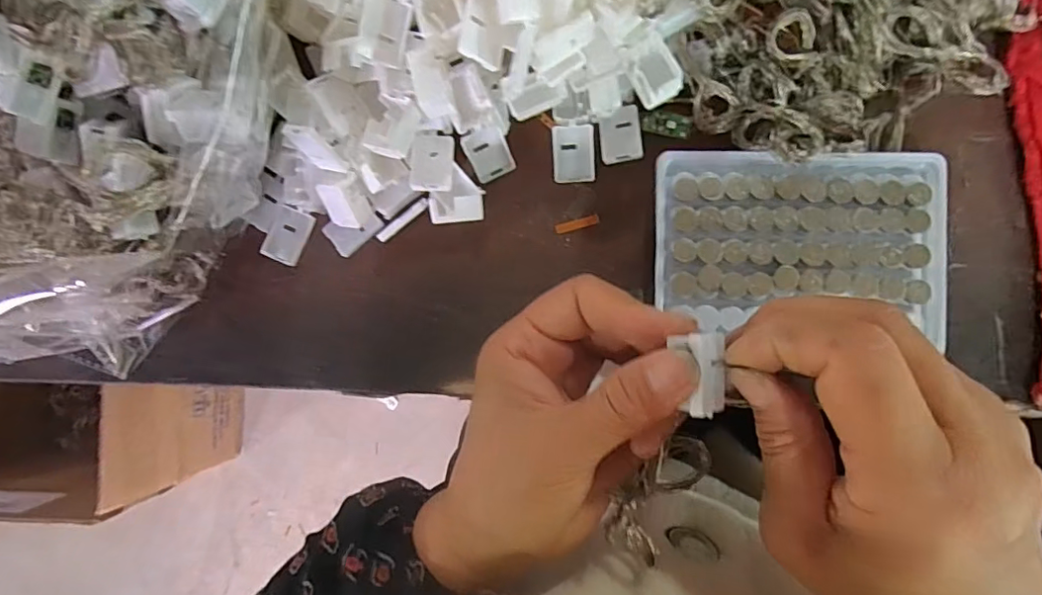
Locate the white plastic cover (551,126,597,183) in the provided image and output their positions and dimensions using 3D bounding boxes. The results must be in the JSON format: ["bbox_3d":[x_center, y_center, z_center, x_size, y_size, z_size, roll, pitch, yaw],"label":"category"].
[{"bbox_3d":[0.026,-0.071,0.273,0.021,0.004,0.027,-1,91,5],"label":"white plastic cover"}]

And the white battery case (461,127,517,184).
[{"bbox_3d":[-0.016,-0.071,0.273,0.020,0.028,0.006,-27,48,1],"label":"white battery case"}]

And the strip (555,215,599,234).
[{"bbox_3d":[0.028,-0.037,0.277,0.022,0.004,0.005,-15,90,5],"label":"strip"}]

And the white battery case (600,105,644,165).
[{"bbox_3d":[0.049,-0.080,0.270,0.019,0.004,0.026,-6,91,5],"label":"white battery case"}]

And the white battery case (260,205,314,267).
[{"bbox_3d":[-0.118,-0.031,0.279,0.022,0.005,0.028,18,93,4],"label":"white battery case"}]

